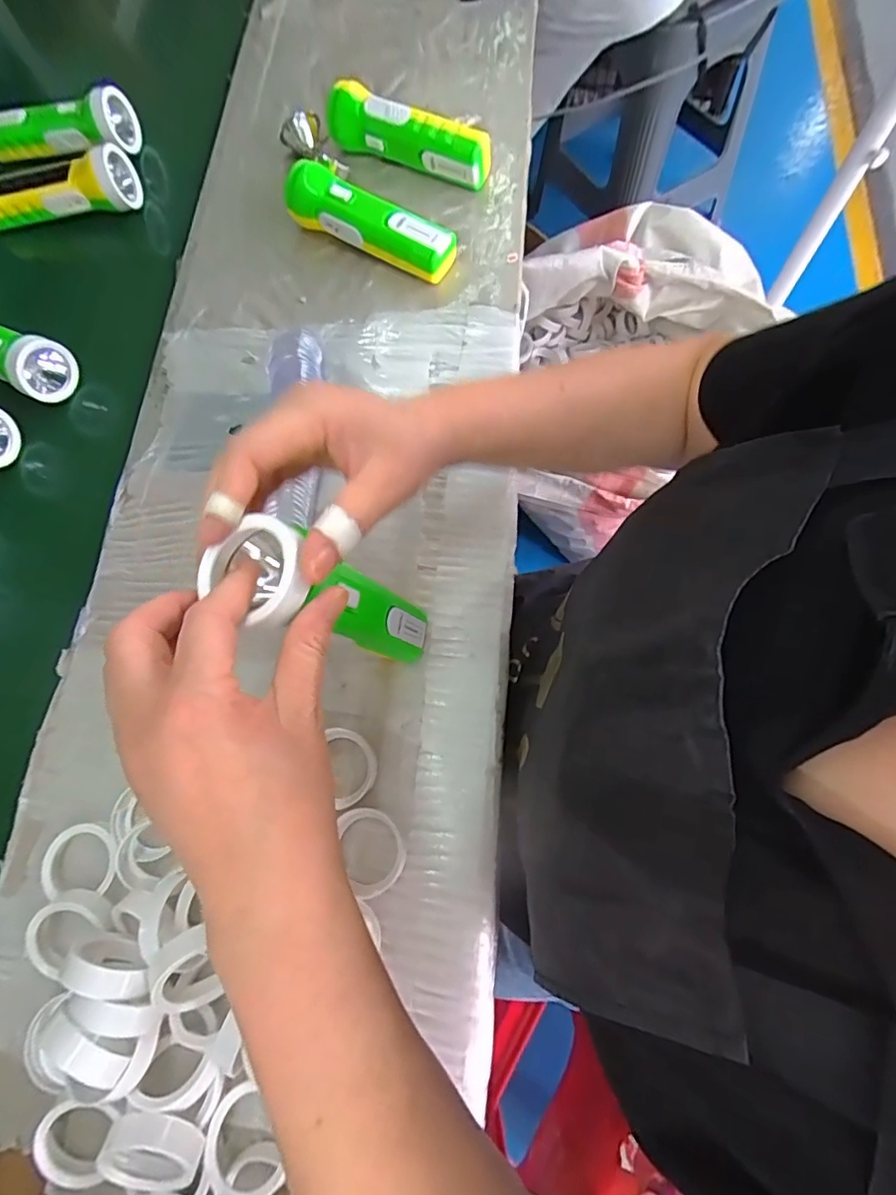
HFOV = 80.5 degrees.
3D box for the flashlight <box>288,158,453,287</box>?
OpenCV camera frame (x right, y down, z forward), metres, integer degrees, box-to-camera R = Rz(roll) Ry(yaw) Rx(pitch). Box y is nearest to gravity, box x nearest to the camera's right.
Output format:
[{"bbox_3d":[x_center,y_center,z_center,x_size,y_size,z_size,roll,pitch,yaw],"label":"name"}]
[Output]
[{"bbox_3d":[-0.068,-0.337,0.482,0.158,0.054,0.032,22,75,4],"label":"flashlight"}]

